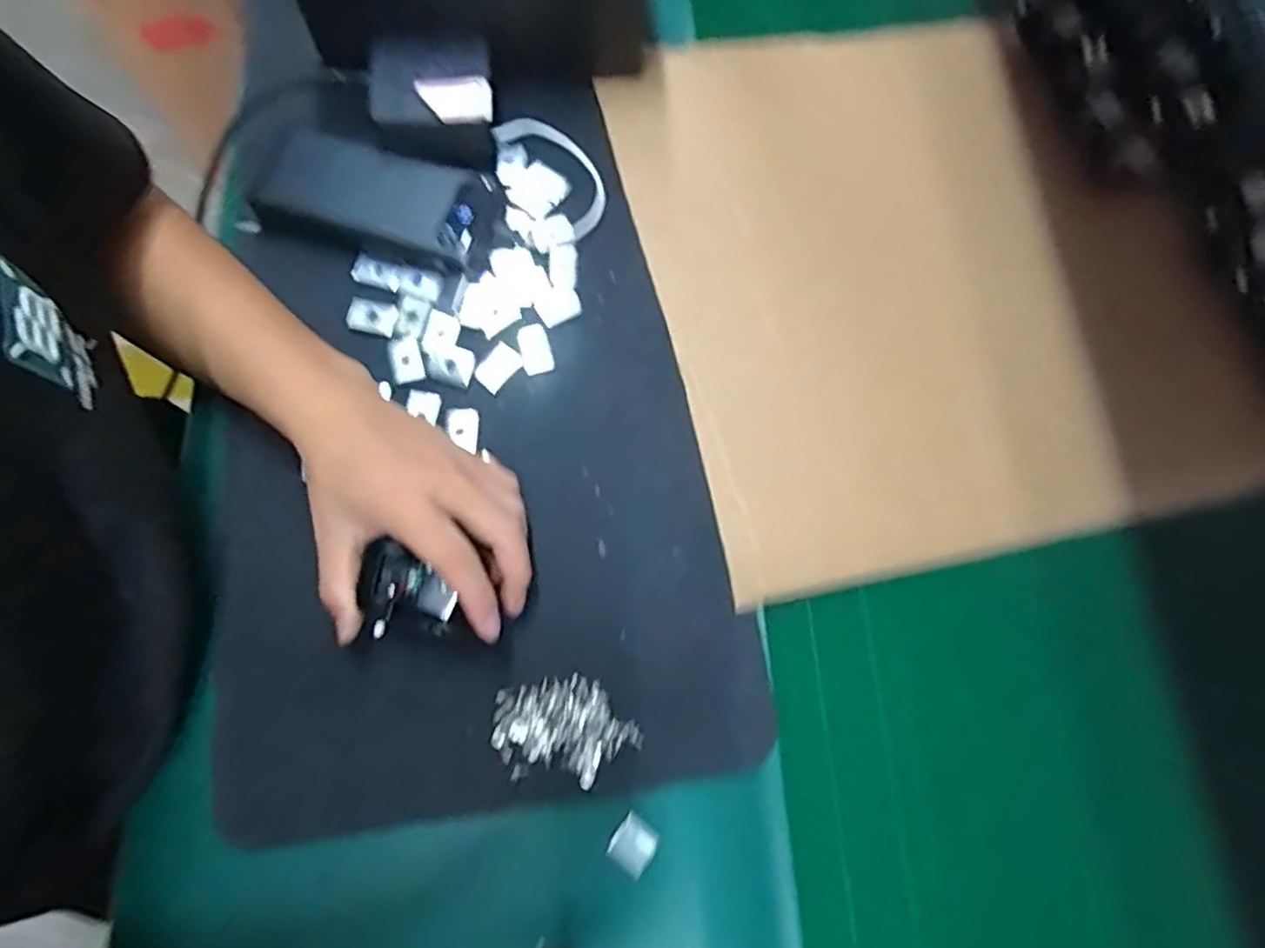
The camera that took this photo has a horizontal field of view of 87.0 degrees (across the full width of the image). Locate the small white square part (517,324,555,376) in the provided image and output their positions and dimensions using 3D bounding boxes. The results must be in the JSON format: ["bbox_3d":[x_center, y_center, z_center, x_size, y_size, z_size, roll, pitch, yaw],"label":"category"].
[{"bbox_3d":[-0.064,-0.082,0.432,0.020,0.005,0.033,-16,72,-6],"label":"small white square part"}]

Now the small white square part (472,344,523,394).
[{"bbox_3d":[-0.086,-0.068,0.425,0.018,0.007,0.029,37,74,11],"label":"small white square part"}]

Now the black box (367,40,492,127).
[{"bbox_3d":[-0.135,-0.257,0.450,0.078,0.027,0.055,-8,91,-7],"label":"black box"}]

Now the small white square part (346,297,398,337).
[{"bbox_3d":[-0.170,-0.103,0.432,0.031,0.008,0.021,11,71,3],"label":"small white square part"}]

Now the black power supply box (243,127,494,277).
[{"bbox_3d":[-0.170,-0.181,0.449,0.153,0.028,0.069,15,72,4],"label":"black power supply box"}]

